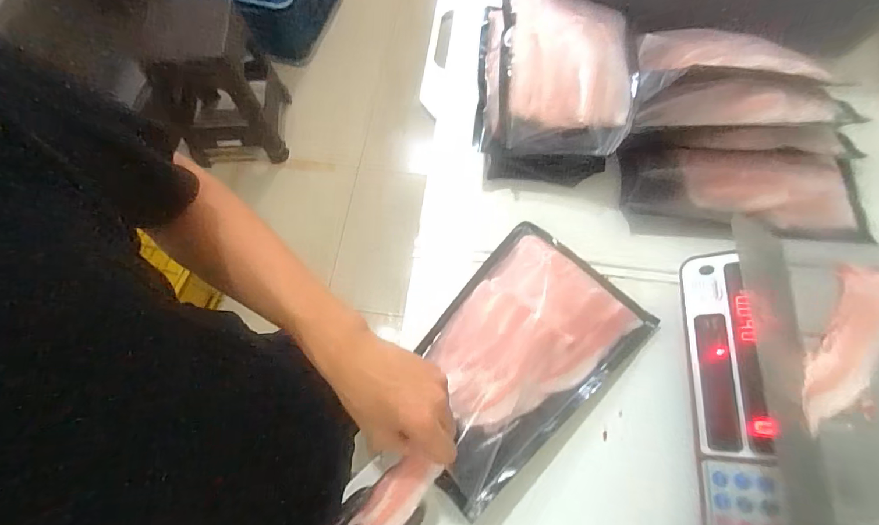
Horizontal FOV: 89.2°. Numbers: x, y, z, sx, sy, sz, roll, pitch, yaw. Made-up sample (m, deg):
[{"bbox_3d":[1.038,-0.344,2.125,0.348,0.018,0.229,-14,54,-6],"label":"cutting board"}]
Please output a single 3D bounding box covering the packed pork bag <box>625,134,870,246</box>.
[{"bbox_3d":[0.383,-0.086,0.561,0.313,0.029,0.118,5,99,0],"label":"packed pork bag"}]

